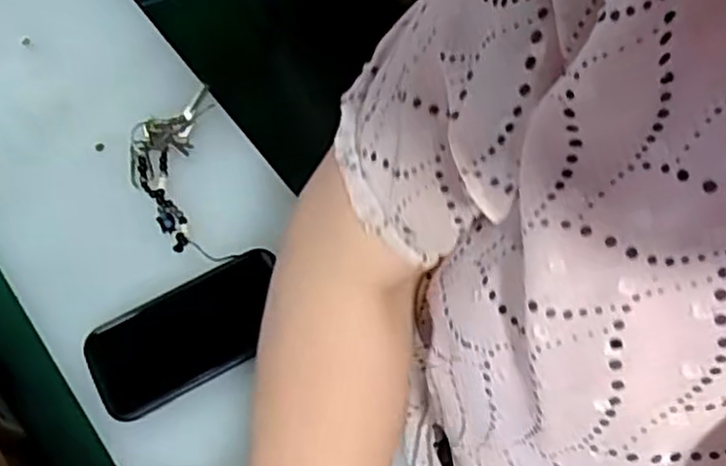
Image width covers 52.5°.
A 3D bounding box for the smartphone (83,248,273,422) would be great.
[{"bbox_3d":[-0.138,0.080,0.586,0.159,0.009,0.082,-26,68,-9],"label":"smartphone"}]

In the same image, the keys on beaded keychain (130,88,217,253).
[{"bbox_3d":[-0.176,-0.061,0.653,0.064,0.011,0.158,3,67,4],"label":"keys on beaded keychain"}]

